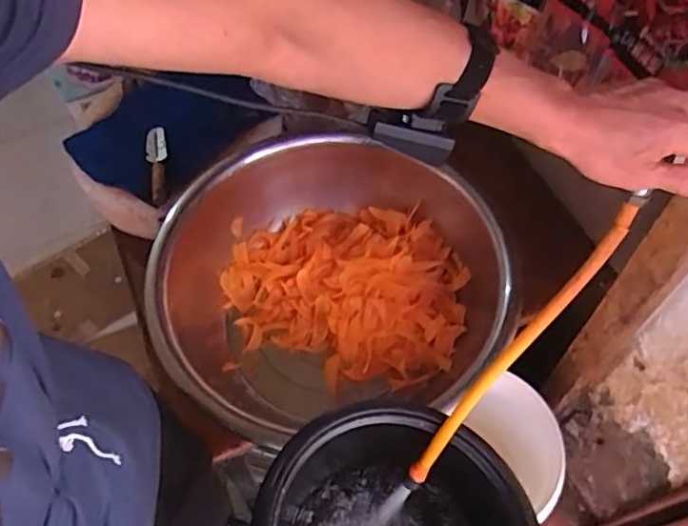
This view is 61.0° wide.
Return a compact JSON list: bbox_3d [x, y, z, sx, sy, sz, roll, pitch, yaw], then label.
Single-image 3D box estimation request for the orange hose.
[{"bbox_3d":[0.180,0.098,0.623,0.028,0.403,0.038,44,27,25],"label":"orange hose"}]

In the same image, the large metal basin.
[{"bbox_3d":[-0.035,0.017,1.016,0.531,0.262,0.495,-2,59,3],"label":"large metal basin"}]

